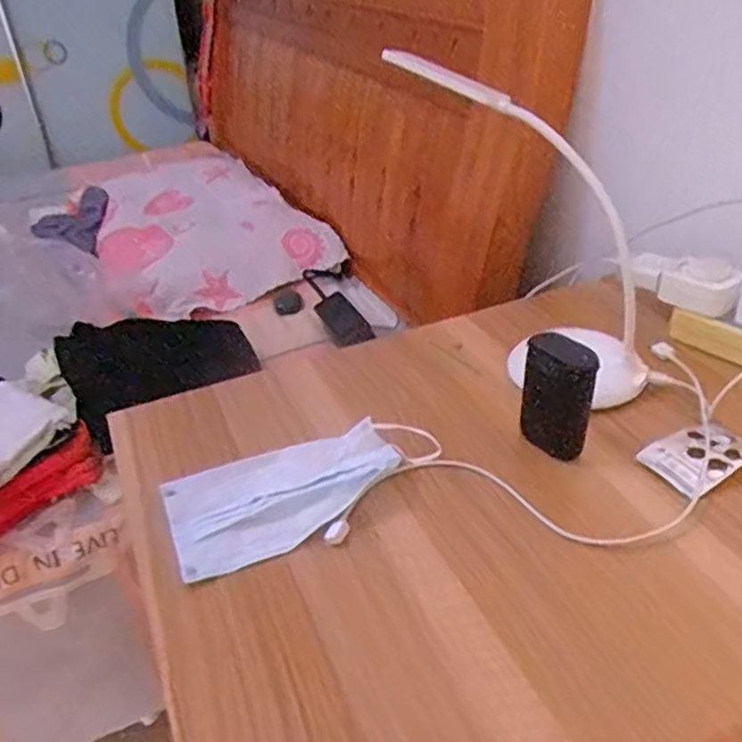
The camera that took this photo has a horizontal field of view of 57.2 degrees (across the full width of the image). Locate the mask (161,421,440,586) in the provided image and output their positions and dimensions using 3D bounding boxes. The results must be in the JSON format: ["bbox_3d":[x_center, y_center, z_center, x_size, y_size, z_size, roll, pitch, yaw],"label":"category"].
[{"bbox_3d":[-0.049,0.083,0.498,0.192,0.018,0.090,-18,38,-20],"label":"mask"}]

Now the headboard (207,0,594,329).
[{"bbox_3d":[-0.124,-0.528,1.345,0.084,0.535,1.396,-11,35,-29],"label":"headboard"}]

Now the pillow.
[{"bbox_3d":[-0.350,-0.294,1.406,0.399,0.139,0.528,-20,38,-20],"label":"pillow"}]

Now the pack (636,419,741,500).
[{"bbox_3d":[0.248,0.062,0.509,0.075,0.009,0.054,-19,39,-22],"label":"pack"}]

